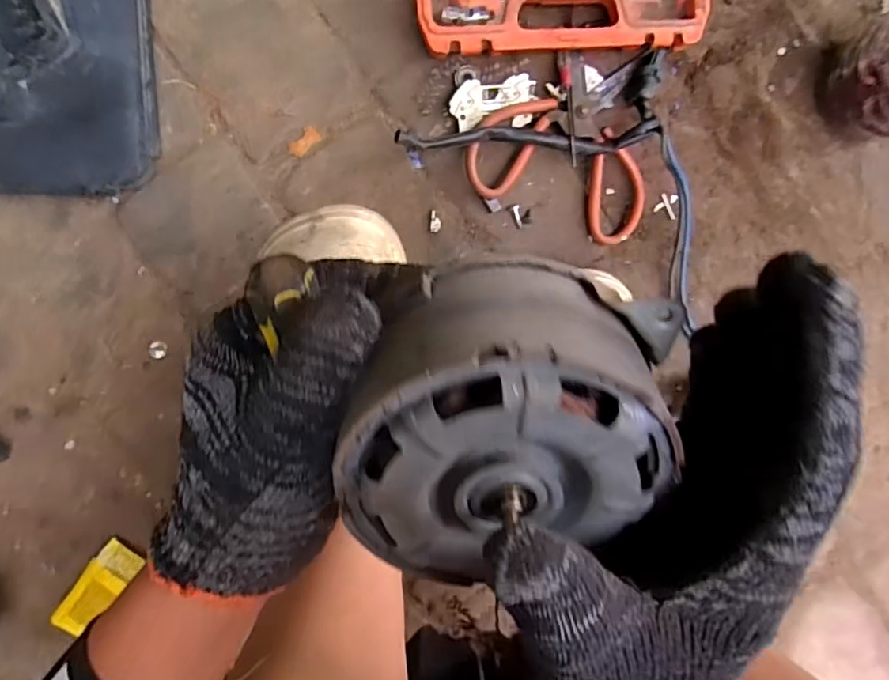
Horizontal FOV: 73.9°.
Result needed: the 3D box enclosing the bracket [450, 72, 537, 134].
[{"bbox_3d":[0.043,-0.203,0.505,0.074,0.011,0.041,-11,98,-6],"label":"bracket"}]

